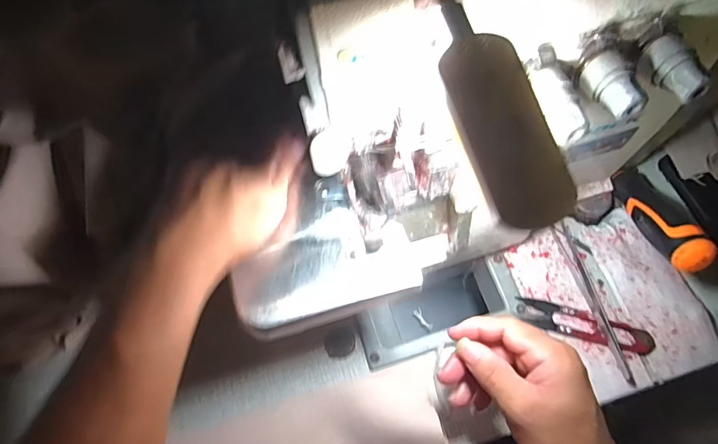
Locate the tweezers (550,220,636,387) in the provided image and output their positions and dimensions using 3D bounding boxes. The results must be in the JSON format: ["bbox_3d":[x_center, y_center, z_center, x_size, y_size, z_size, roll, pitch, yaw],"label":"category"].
[{"bbox_3d":[0.190,0.061,0.363,0.016,0.006,0.135,-15,70,-4],"label":"tweezers"}]

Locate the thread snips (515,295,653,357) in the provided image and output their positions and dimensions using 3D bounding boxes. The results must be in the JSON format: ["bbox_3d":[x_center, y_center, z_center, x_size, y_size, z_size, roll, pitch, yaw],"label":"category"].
[{"bbox_3d":[0.181,0.083,0.360,0.104,0.004,0.023,14,71,6],"label":"thread snips"}]

